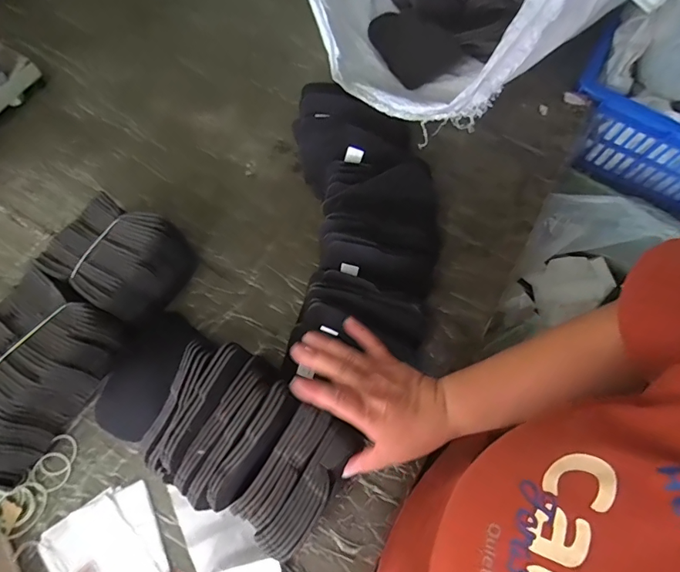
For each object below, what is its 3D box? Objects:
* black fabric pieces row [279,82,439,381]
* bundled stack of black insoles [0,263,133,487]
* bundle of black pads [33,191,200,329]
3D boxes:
[{"bbox_3d":[0.033,-0.100,0.569,0.182,0.058,0.387,-5,67,-4],"label":"black fabric pieces row"},{"bbox_3d":[-0.353,0.096,0.496,0.134,0.096,0.195,34,71,10],"label":"bundled stack of black insoles"},{"bbox_3d":[-0.273,-0.034,0.547,0.140,0.097,0.126,27,70,8],"label":"bundle of black pads"}]

